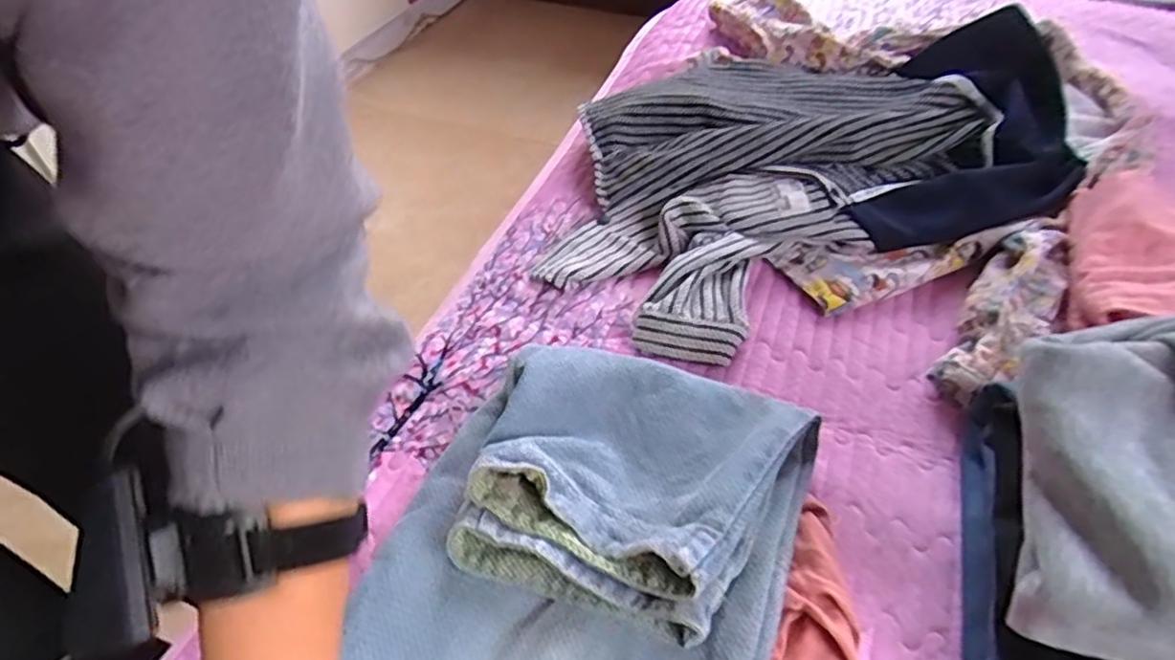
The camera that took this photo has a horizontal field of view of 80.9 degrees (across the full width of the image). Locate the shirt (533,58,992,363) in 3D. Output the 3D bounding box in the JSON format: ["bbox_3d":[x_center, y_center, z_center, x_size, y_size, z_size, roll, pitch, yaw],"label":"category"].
[{"bbox_3d":[0.149,-0.169,0.677,0.401,0.075,0.313,-28,53,-22],"label":"shirt"}]

